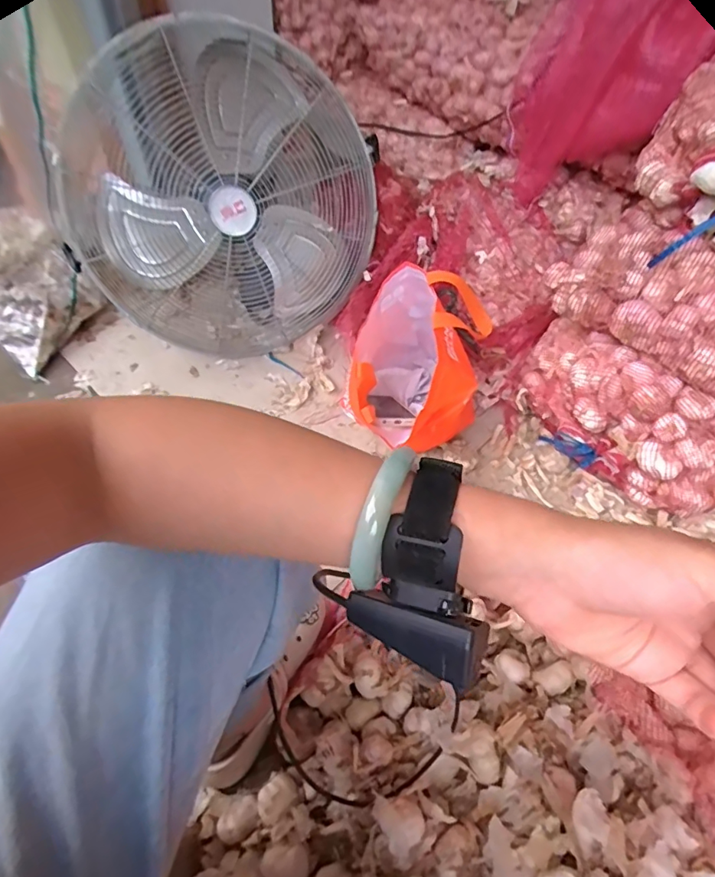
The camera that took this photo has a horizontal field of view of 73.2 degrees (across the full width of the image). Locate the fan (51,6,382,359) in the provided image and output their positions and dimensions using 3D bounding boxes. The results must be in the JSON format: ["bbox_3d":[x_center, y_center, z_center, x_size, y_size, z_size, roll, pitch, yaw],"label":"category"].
[{"bbox_3d":[-0.237,-0.445,0.924,0.546,0.488,0.317,1,53,-2],"label":"fan"}]

